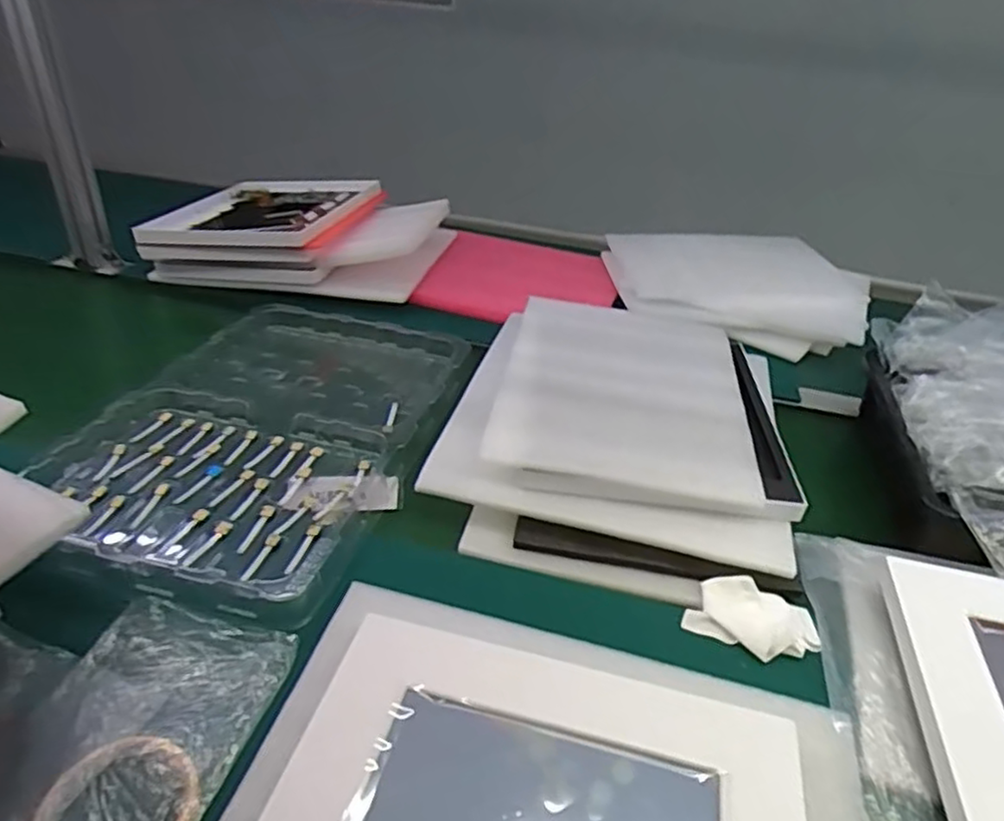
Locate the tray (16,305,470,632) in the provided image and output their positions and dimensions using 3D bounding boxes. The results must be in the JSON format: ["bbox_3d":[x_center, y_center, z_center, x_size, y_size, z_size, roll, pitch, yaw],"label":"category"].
[{"bbox_3d":[-0.235,0.010,0.733,0.316,0.045,0.484,12,32,9],"label":"tray"}]

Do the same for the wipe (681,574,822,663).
[{"bbox_3d":[0.203,0.166,0.549,0.096,0.016,0.068,19,36,20],"label":"wipe"}]

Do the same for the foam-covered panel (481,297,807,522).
[{"bbox_3d":[0.143,-0.028,0.720,0.274,0.030,0.329,8,34,5],"label":"foam-covered panel"}]

